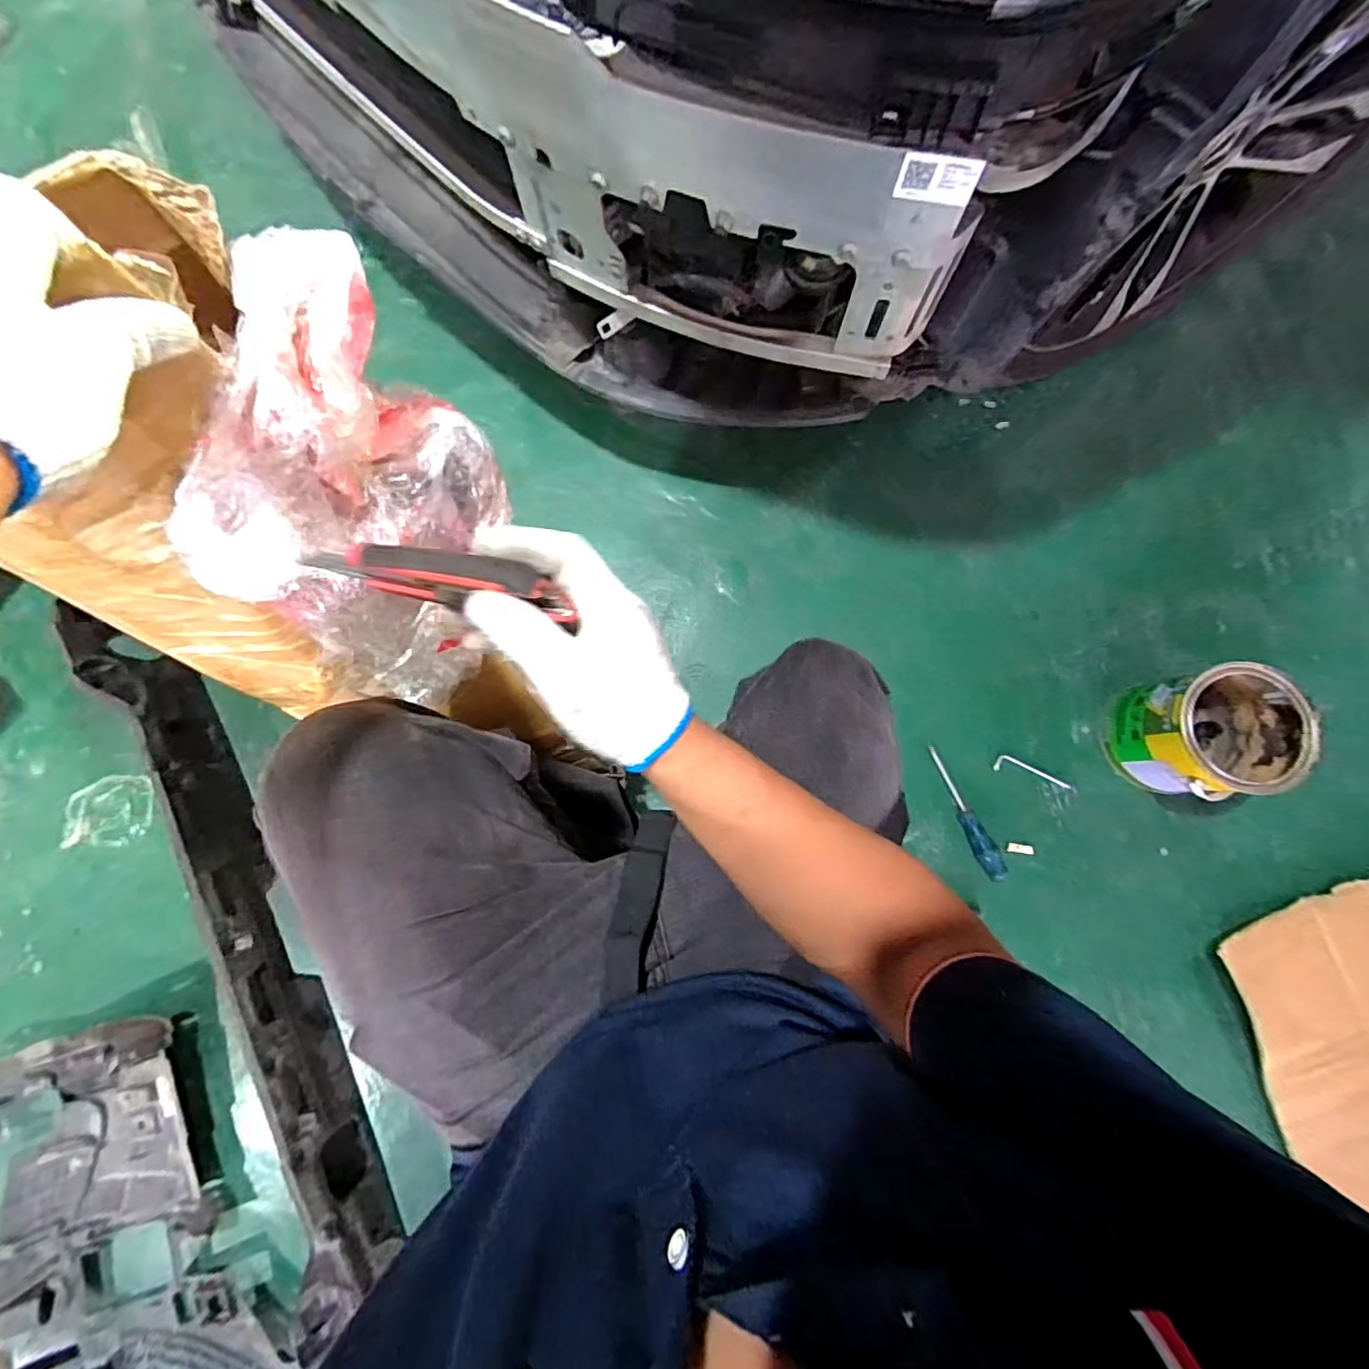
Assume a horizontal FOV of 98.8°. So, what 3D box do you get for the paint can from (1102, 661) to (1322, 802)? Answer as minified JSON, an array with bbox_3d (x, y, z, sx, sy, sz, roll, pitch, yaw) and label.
[{"bbox_3d":[0.673,0.064,0.764,0.151,0.189,0.150,0,80,3],"label":"paint can"}]

